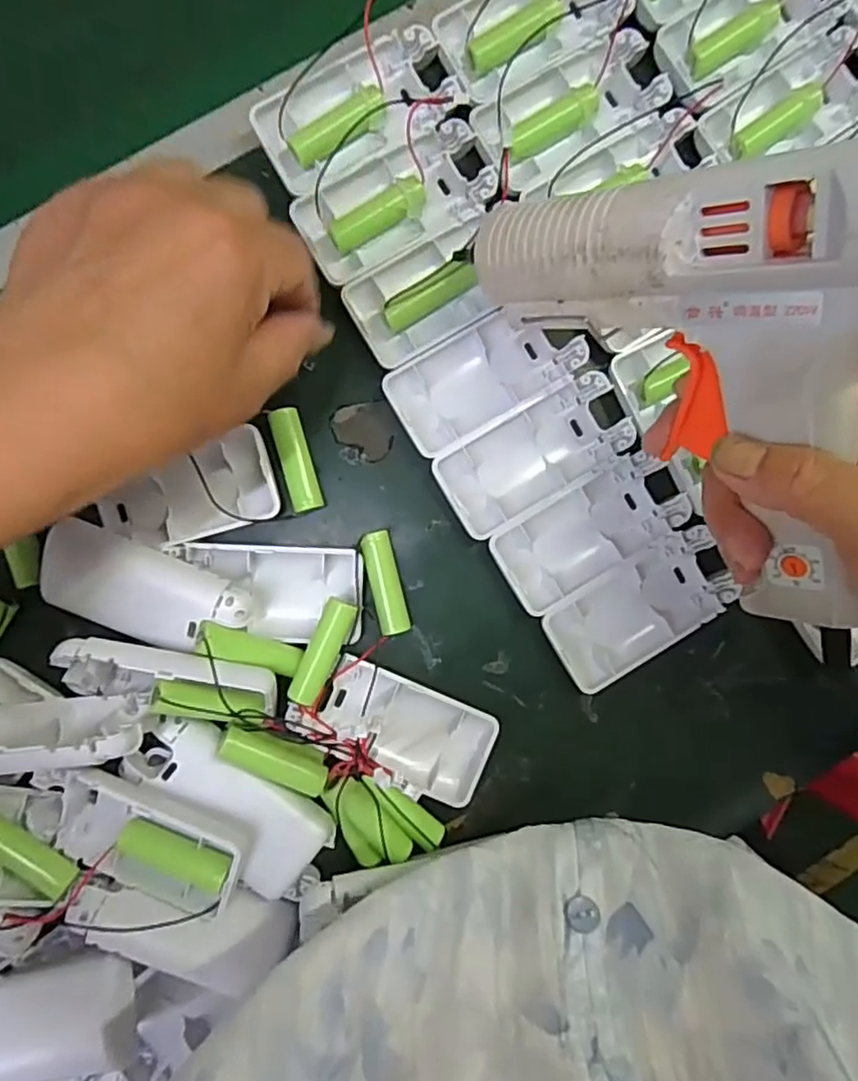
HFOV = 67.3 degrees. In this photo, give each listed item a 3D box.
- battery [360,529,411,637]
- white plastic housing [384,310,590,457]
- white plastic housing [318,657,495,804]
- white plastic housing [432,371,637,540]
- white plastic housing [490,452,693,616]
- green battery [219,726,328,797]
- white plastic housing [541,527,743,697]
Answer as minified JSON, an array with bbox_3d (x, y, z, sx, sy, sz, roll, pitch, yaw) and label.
[{"bbox_3d":[-0.021,0.020,0.313,0.014,0.014,0.049,-13,91,-2],"label":"battery"},{"bbox_3d":[0.027,-0.080,0.312,0.091,0.012,0.044,-31,92,-2],"label":"white plastic housing"},{"bbox_3d":[-0.012,0.093,0.312,0.080,0.015,0.049,23,90,-2],"label":"white plastic housing"},{"bbox_3d":[0.052,-0.041,0.314,0.095,0.013,0.043,-31,92,-2],"label":"white plastic housing"},{"bbox_3d":[0.079,-0.005,0.316,0.094,0.012,0.043,-30,92,-2],"label":"white plastic housing"},{"bbox_3d":[-0.069,0.098,0.289,0.050,0.014,0.015,29,89,-25],"label":"green battery"},{"bbox_3d":[0.104,0.033,0.317,0.093,0.013,0.043,-31,92,-2],"label":"white plastic housing"}]

